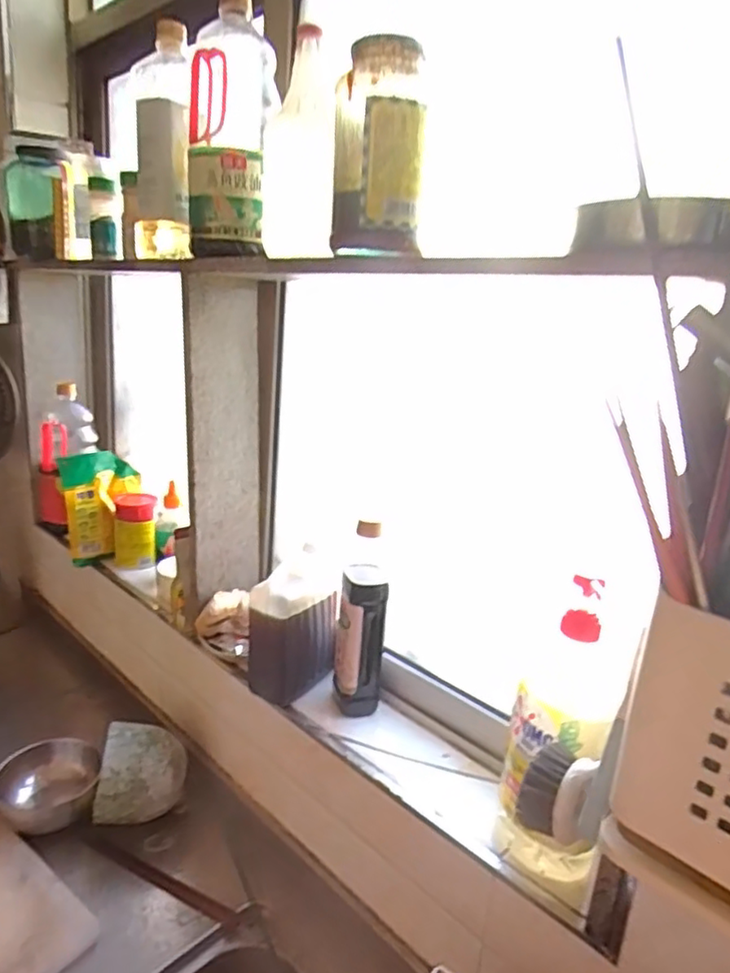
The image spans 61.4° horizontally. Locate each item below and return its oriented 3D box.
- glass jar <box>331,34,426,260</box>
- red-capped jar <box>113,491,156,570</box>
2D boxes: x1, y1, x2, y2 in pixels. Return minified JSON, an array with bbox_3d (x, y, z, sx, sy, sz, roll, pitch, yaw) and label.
[{"bbox_3d":[0.012,-0.279,0.515,0.074,0.160,0.074,4,16,-4],"label":"glass jar"},{"bbox_3d":[-0.413,0.080,1.107,0.072,0.123,0.076,-2,17,-22],"label":"red-capped jar"}]

